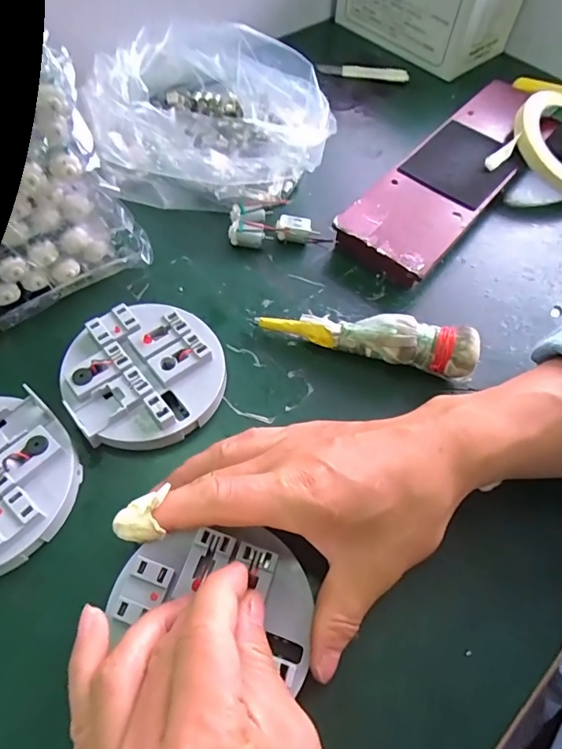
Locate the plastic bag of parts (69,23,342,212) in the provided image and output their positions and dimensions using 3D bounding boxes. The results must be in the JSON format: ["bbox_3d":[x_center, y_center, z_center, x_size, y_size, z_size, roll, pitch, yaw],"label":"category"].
[{"bbox_3d":[-0.067,-0.227,0.414,0.194,0.071,0.173,-11,62,-7],"label":"plastic bag of parts"}]

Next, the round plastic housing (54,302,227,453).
[{"bbox_3d":[-0.089,0.000,0.312,0.099,0.027,0.099,2,59,-2],"label":"round plastic housing"}]

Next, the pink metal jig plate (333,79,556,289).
[{"bbox_3d":[0.161,-0.183,0.424,0.081,0.027,0.284,36,63,17],"label":"pink metal jig plate"}]

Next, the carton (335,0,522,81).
[{"bbox_3d":[0.171,-0.448,0.542,0.119,0.108,0.188,-37,68,-23],"label":"carton"}]

